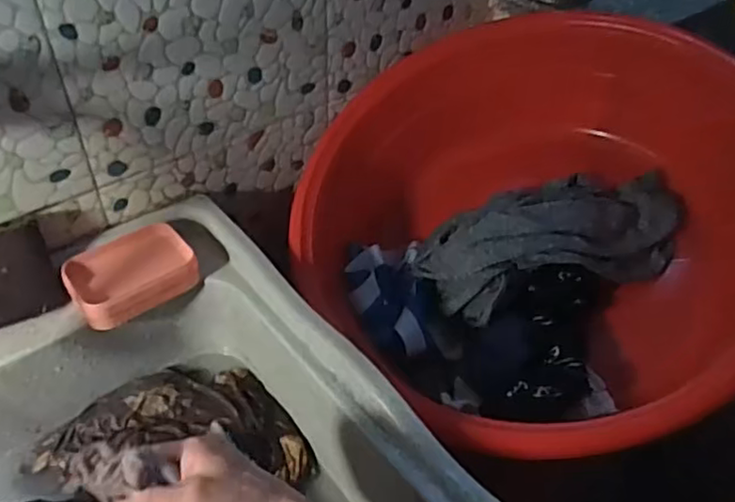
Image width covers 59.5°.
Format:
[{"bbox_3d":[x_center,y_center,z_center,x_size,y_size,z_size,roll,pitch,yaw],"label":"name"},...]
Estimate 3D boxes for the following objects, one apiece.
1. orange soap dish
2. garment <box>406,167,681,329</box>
[{"bbox_3d":[-0.250,0.023,0.678,0.121,0.031,0.088,-30,51,-29],"label":"orange soap dish"},{"bbox_3d":[0.221,-0.017,0.767,0.301,0.076,0.149,-12,44,-14],"label":"garment"}]

